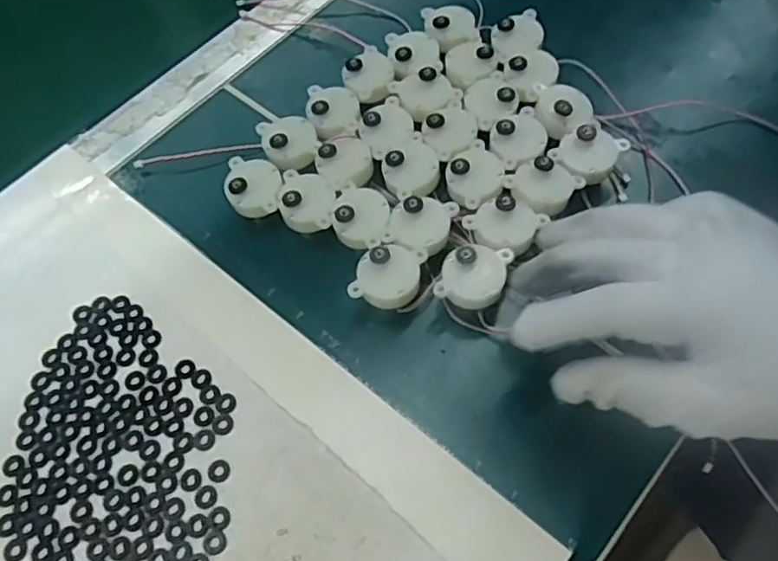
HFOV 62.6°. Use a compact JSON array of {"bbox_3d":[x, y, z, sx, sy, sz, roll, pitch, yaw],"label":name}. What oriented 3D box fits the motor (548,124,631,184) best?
[{"bbox_3d":[0.111,-0.068,0.362,0.033,0.031,0.033,-2,62,3],"label":"motor"}]

